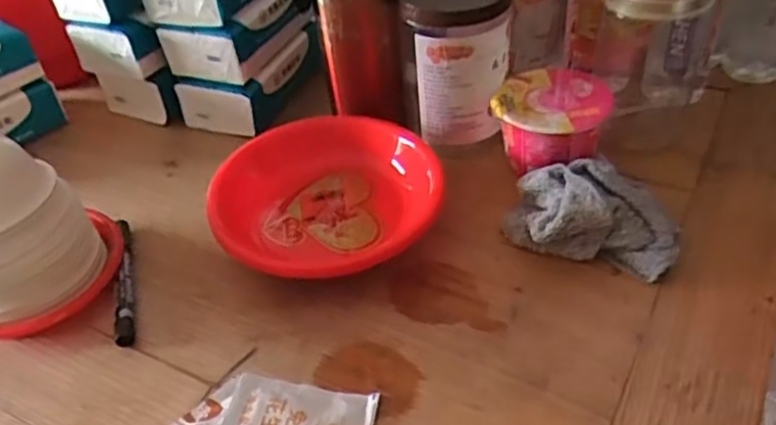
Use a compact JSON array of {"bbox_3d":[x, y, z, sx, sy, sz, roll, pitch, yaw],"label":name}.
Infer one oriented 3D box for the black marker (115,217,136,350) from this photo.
[{"bbox_3d":[-0.211,0.052,0.558,0.013,0.015,0.133,-13,43,-7],"label":"black marker"}]

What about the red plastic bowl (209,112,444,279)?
[{"bbox_3d":[-0.046,-0.009,0.573,0.191,0.063,0.161,-24,45,-19],"label":"red plastic bowl"}]

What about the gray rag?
[{"bbox_3d":[0.161,-0.003,0.546,0.131,0.051,0.093,10,45,18],"label":"gray rag"}]

